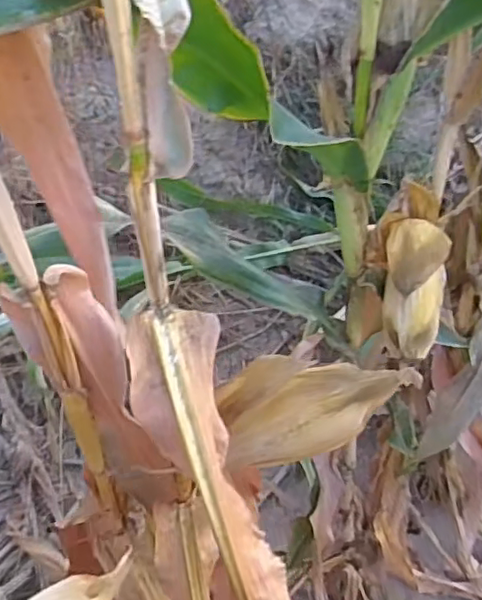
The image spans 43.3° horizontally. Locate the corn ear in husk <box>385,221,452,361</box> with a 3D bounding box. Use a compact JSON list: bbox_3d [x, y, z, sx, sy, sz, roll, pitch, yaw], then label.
[{"bbox_3d":[0.231,-0.021,0.802,0.081,0.087,0.200,5,75,12],"label":"corn ear in husk"}]

